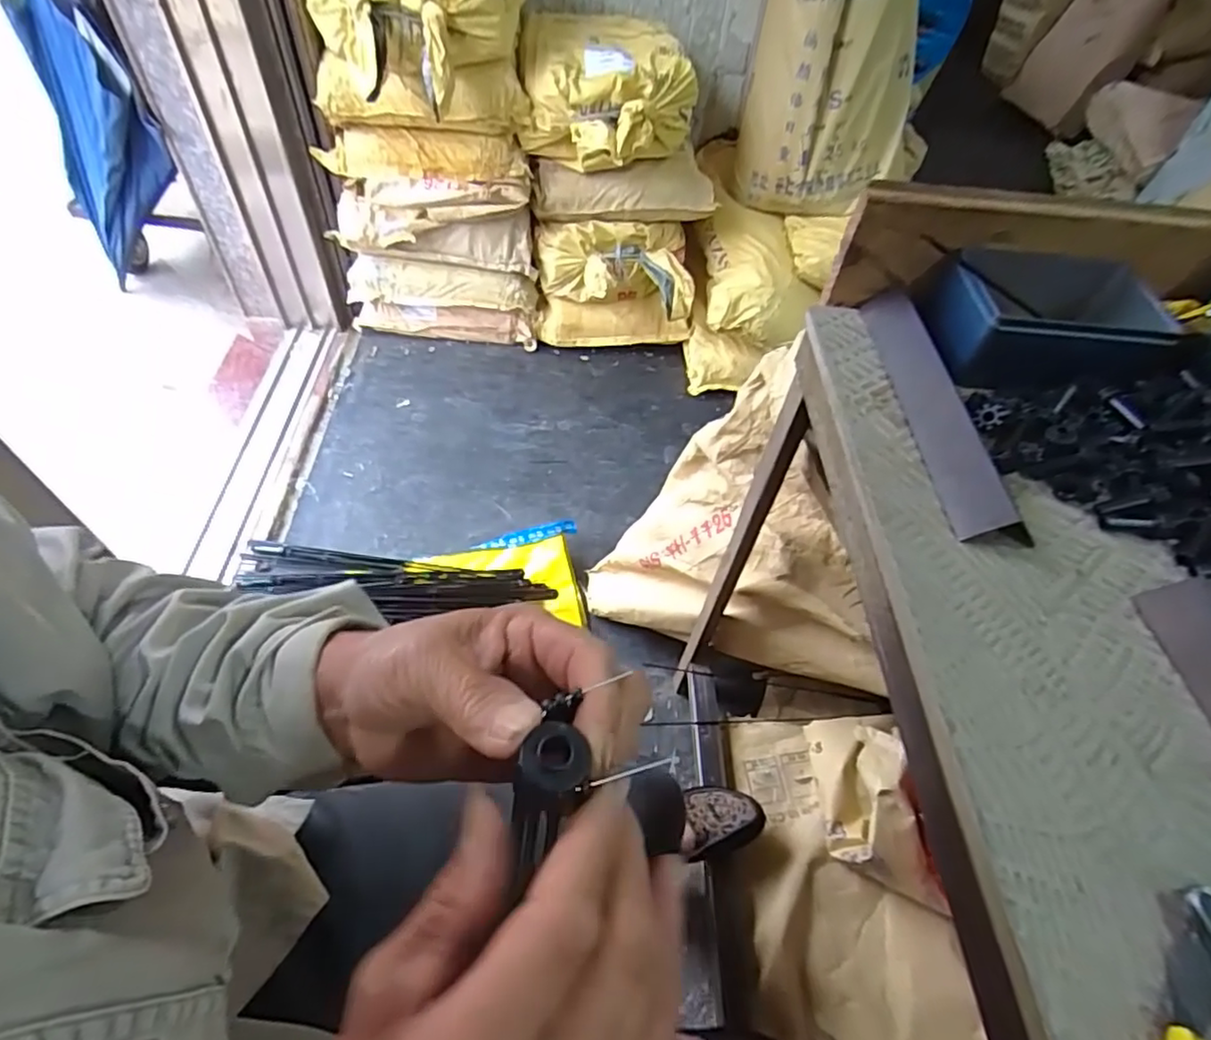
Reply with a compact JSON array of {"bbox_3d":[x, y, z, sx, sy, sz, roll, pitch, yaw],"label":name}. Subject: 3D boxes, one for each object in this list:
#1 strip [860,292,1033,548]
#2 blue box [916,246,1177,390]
[{"bbox_3d":[0.234,-0.082,0.458,0.038,0.023,0.231,-19,50,20],"label":"strip"},{"bbox_3d":[0.348,-0.154,0.490,0.183,0.056,0.109,0,53,-5],"label":"blue box"}]

